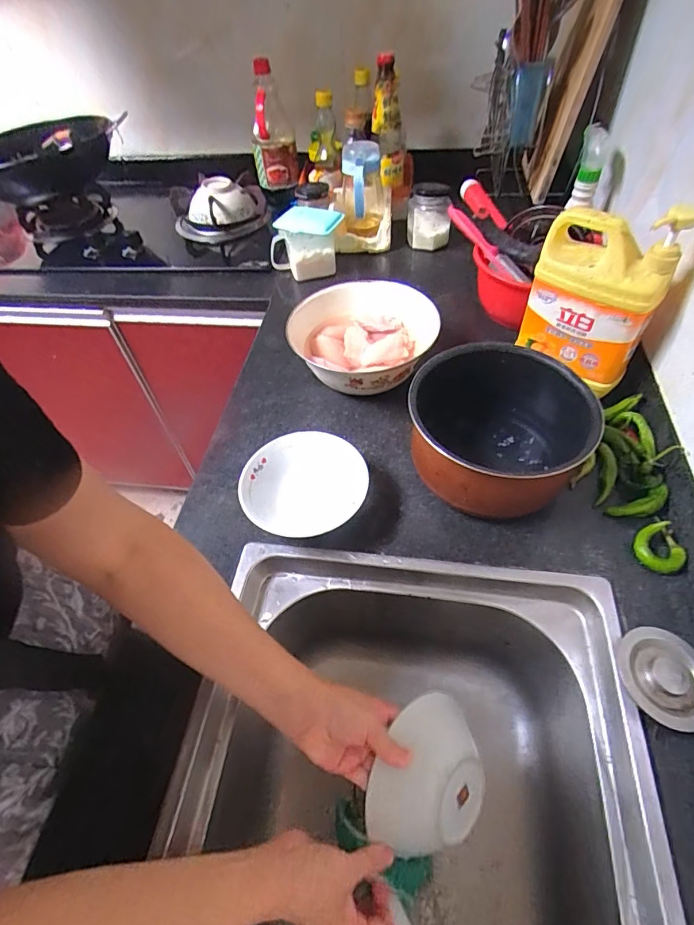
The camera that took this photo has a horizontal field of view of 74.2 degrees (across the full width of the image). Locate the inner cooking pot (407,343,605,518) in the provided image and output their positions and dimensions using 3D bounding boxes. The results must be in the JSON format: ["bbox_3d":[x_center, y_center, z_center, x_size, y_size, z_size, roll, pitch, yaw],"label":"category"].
[{"bbox_3d":[0.172,-0.034,0.549,0.194,0.110,0.196,-3,51,4],"label":"inner cooking pot"}]

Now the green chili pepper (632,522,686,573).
[{"bbox_3d":[0.340,0.091,0.494,0.048,0.026,0.049,-3,51,4],"label":"green chili pepper"}]

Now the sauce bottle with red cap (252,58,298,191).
[{"bbox_3d":[-0.169,-0.737,1.013,0.100,0.210,0.118,-10,52,-3],"label":"sauce bottle with red cap"}]

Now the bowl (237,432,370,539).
[{"bbox_3d":[-0.051,0.033,0.558,0.138,0.049,0.145,-2,52,3],"label":"bowl"}]

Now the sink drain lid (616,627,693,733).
[{"bbox_3d":[0.289,0.193,0.416,0.079,0.021,0.083,-3,51,4],"label":"sink drain lid"}]

